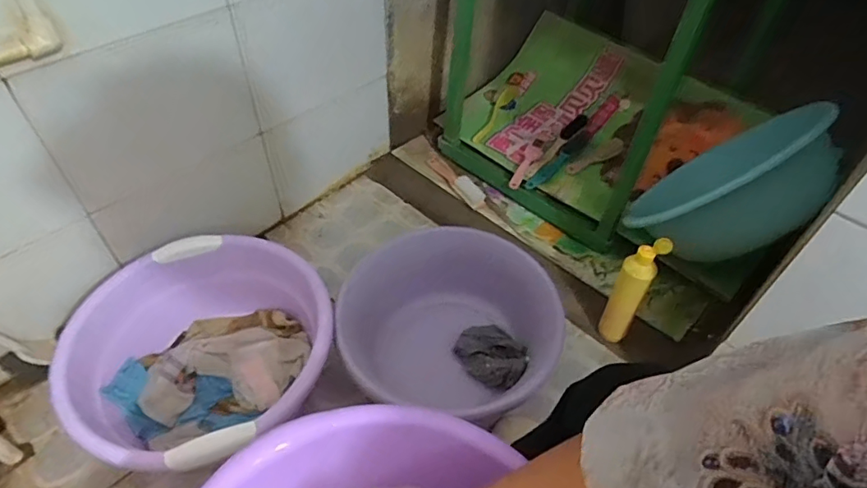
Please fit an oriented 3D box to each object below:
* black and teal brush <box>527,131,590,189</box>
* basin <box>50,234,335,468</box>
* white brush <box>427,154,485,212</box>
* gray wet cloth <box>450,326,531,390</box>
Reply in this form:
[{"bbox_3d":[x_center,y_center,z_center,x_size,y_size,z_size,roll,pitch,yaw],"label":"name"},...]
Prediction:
[{"bbox_3d":[0.281,-0.188,1.176,0.037,0.019,0.191,35,70,32],"label":"black and teal brush"},{"bbox_3d":[-0.352,0.183,0.850,0.375,0.166,0.382,-17,46,-14],"label":"basin"},{"bbox_3d":[0.052,-0.151,1.260,0.047,0.039,0.208,-30,51,-25],"label":"white brush"},{"bbox_3d":[0.106,0.199,0.934,0.101,0.060,0.133,-26,49,-22],"label":"gray wet cloth"}]

